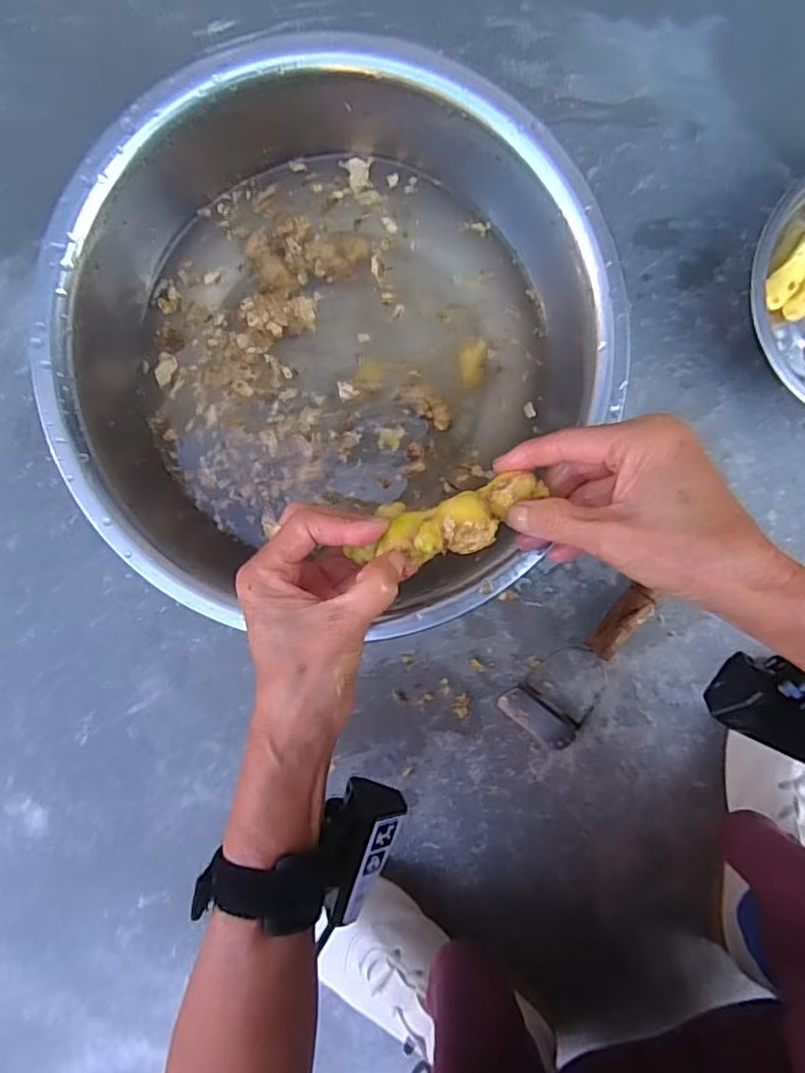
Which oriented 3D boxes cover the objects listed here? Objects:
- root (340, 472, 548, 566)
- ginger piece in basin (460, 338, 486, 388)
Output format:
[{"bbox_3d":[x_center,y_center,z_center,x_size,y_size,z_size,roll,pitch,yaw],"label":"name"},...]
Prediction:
[{"bbox_3d":[0.023,-0.007,0.296,0.100,0.027,0.033,-19,95,2],"label":"root"},{"bbox_3d":[0.048,-0.118,0.405,0.016,0.010,0.030,0,95,0],"label":"ginger piece in basin"}]

